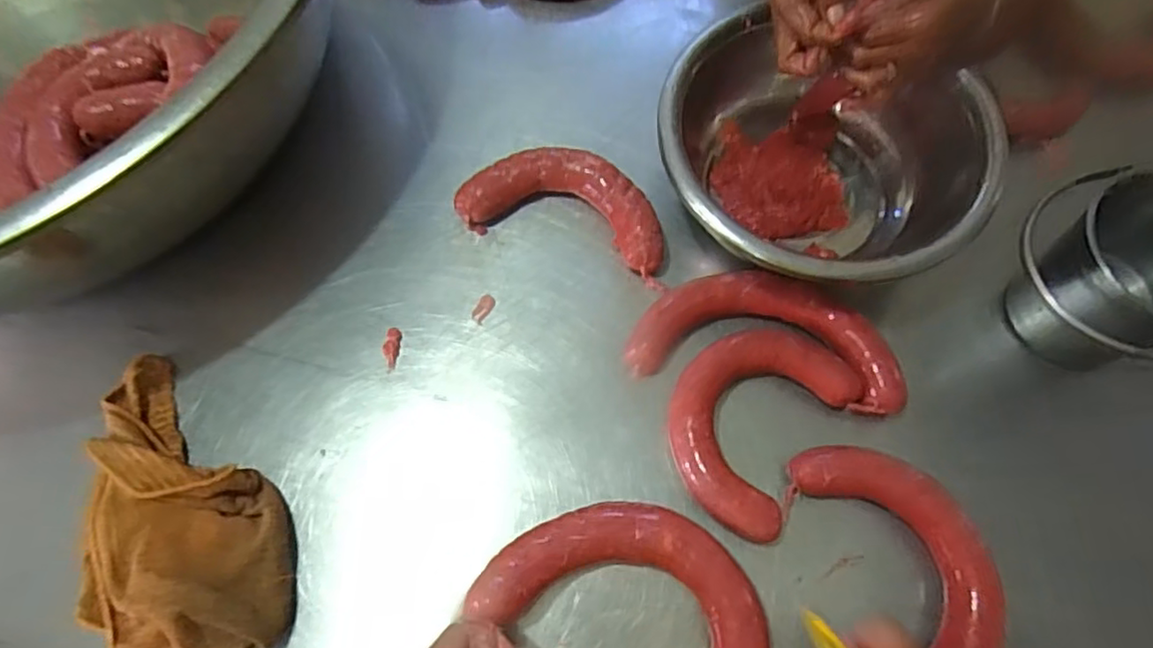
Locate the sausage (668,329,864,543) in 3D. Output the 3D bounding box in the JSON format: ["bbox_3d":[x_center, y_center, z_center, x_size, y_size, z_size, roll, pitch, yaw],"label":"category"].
[{"bbox_3d":[0.145,0.081,0.551,0.131,0.044,0.174,34,72,13],"label":"sausage"}]

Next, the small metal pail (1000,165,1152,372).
[{"bbox_3d":[0.459,-0.032,0.551,0.138,0.141,0.134,0,68,0],"label":"small metal pail"}]

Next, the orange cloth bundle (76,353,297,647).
[{"bbox_3d":[-0.310,0.136,0.522,0.134,0.076,0.267,-16,69,-7],"label":"orange cloth bundle"}]

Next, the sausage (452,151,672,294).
[{"bbox_3d":[-0.005,-0.115,0.632,0.208,0.040,0.105,18,69,7],"label":"sausage"}]

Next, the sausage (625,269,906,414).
[{"bbox_3d":[0.168,0.008,0.582,0.228,0.041,0.107,10,69,4],"label":"sausage"}]

